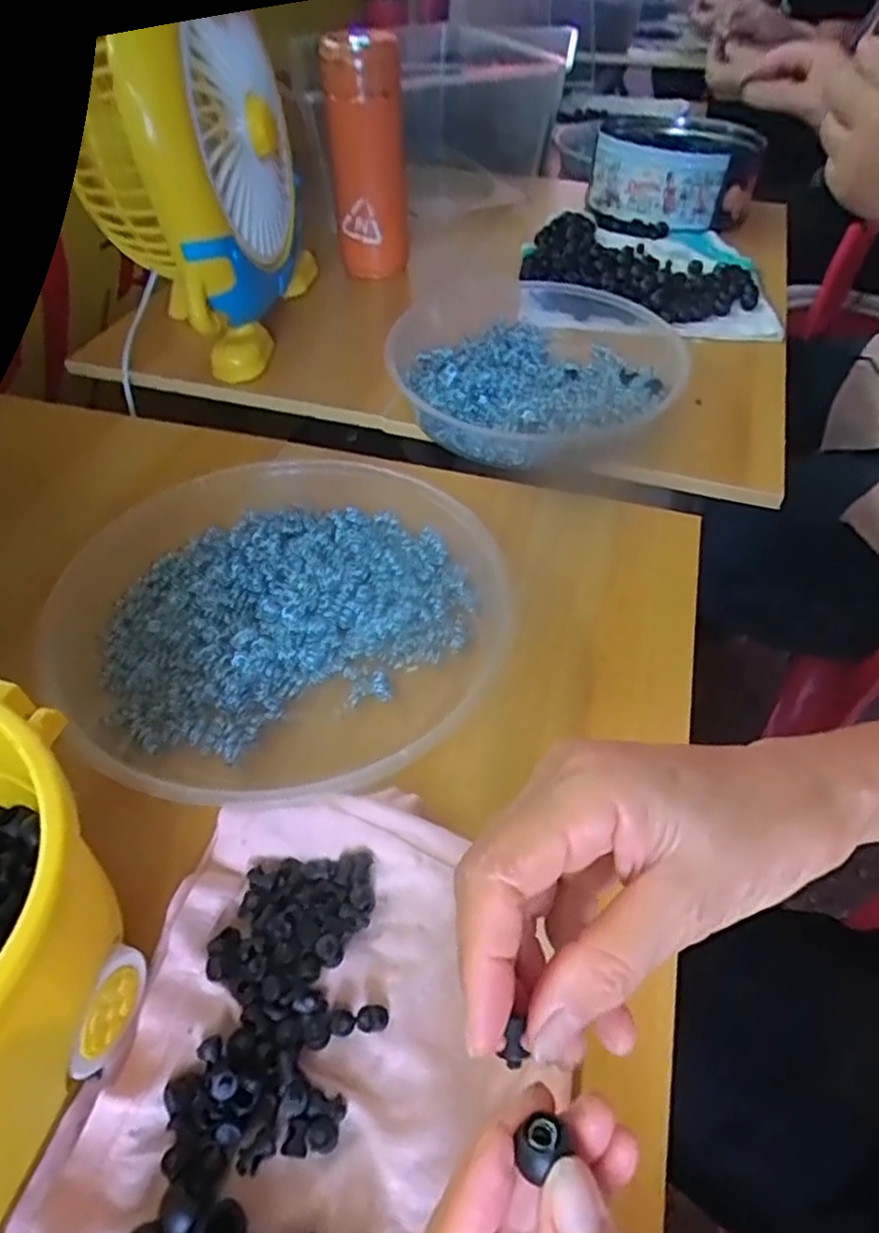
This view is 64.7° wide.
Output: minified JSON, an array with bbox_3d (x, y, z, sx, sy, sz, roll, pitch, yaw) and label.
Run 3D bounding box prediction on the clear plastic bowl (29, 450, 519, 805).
[{"bbox_3d":[-0.091,-0.011,0.379,0.234,0.030,0.214,0,47,0],"label":"clear plastic bowl"}]

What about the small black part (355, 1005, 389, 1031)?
[{"bbox_3d":[-0.024,0.147,0.253,0.011,0.008,0.009,4,47,3],"label":"small black part"}]

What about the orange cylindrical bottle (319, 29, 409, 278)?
[{"bbox_3d":[-0.065,-0.409,0.624,0.068,0.174,0.054,-3,47,-3],"label":"orange cylindrical bottle"}]

